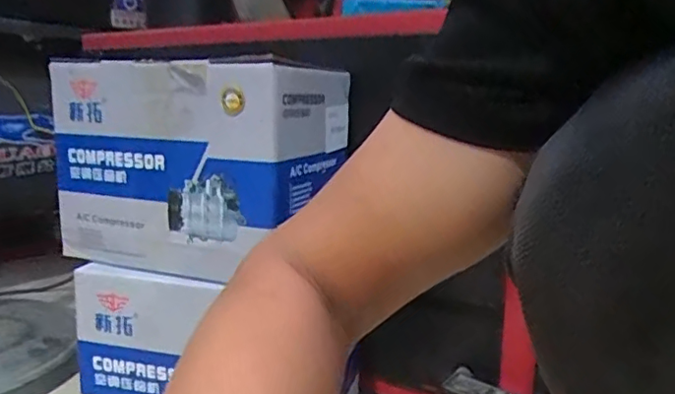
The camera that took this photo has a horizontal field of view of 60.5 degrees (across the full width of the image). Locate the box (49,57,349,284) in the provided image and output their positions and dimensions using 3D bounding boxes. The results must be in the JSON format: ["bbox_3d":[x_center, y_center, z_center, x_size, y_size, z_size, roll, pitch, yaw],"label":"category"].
[{"bbox_3d":[-0.158,-0.042,0.675,0.285,0.204,0.196,5,10,22],"label":"box"}]

